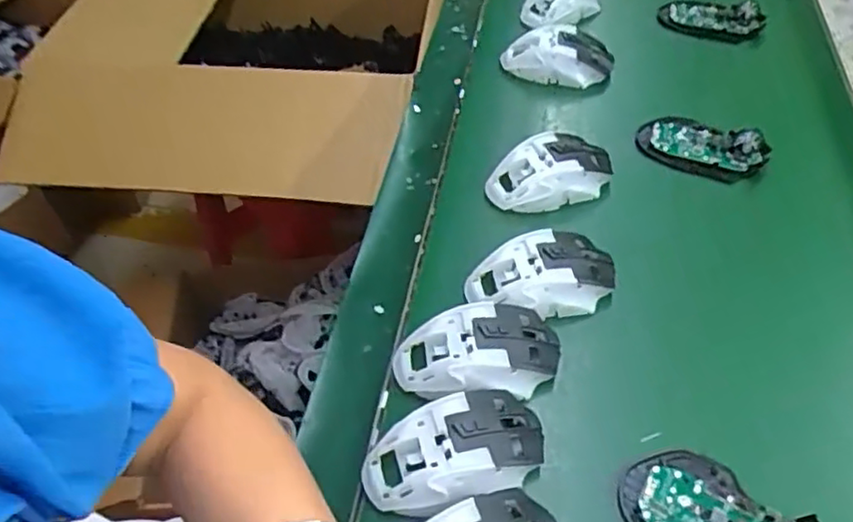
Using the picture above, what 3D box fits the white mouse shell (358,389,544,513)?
[{"bbox_3d":[0.018,0.126,0.424,0.118,0.039,0.066,-18,52,-15],"label":"white mouse shell"}]

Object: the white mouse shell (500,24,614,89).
[{"bbox_3d":[0.146,-0.231,0.733,0.122,0.039,0.073,8,50,7],"label":"white mouse shell"}]

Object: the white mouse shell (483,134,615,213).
[{"bbox_3d":[0.115,-0.078,0.604,0.116,0.045,0.064,-22,53,-18],"label":"white mouse shell"}]

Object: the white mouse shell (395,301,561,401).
[{"bbox_3d":[0.037,0.067,0.473,0.119,0.035,0.073,-12,51,-10],"label":"white mouse shell"}]

